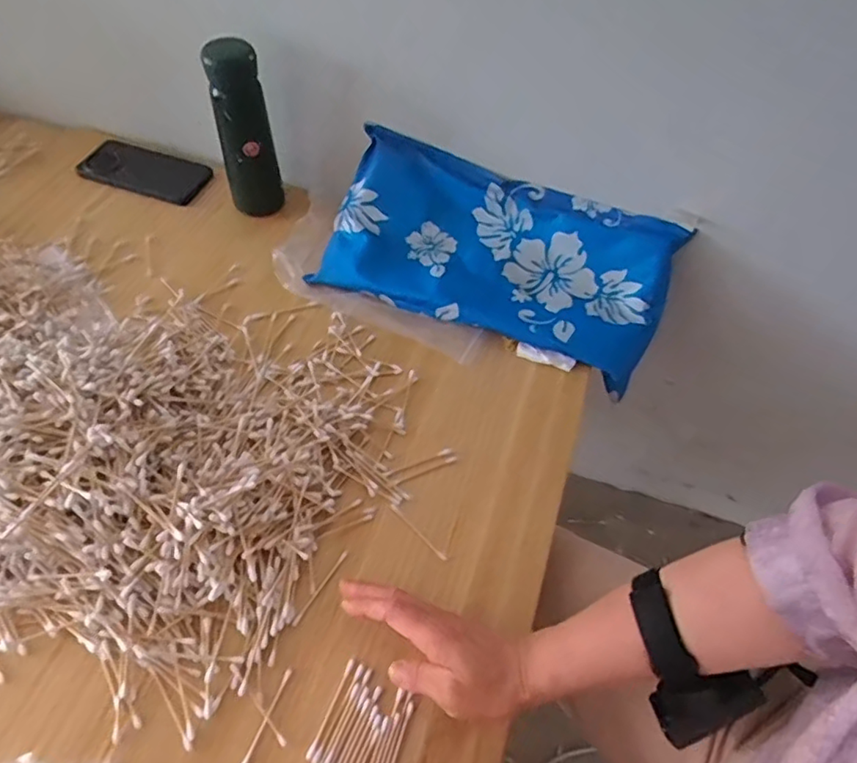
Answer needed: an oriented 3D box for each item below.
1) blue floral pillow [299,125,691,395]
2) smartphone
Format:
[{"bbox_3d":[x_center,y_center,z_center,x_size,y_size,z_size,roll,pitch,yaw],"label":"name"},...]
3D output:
[{"bbox_3d":[0.070,-0.134,0.641,0.366,0.041,0.178,22,85,9],"label":"blue floral pillow"},{"bbox_3d":[-0.348,-0.259,0.721,0.144,0.016,0.063,14,57,6],"label":"smartphone"}]

